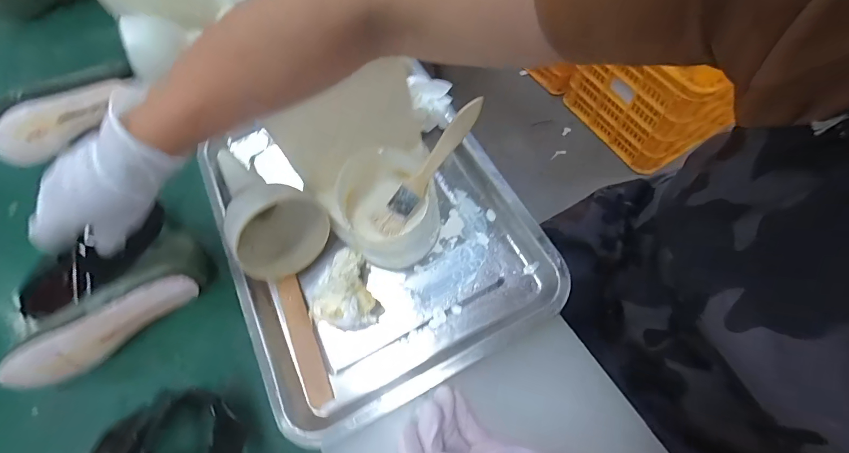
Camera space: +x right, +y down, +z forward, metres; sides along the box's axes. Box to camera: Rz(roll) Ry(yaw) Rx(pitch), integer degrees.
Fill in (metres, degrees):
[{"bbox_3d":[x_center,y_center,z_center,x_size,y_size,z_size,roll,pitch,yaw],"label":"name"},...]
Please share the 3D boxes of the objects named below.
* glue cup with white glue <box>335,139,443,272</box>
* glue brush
[{"bbox_3d":[-0.038,-0.021,0.384,0.105,0.057,0.104,-1,65,5],"label":"glue cup with white glue"},{"bbox_3d":[0.004,-0.052,0.351,0.022,0.016,0.146,40,102,16],"label":"glue brush"}]

